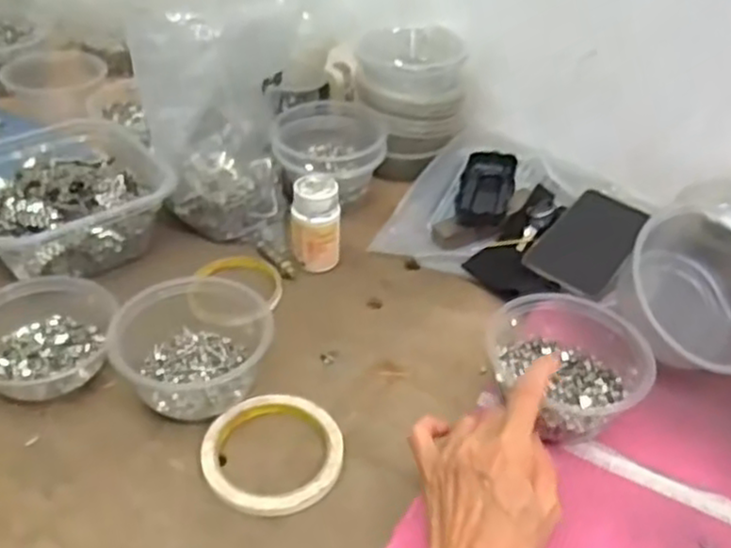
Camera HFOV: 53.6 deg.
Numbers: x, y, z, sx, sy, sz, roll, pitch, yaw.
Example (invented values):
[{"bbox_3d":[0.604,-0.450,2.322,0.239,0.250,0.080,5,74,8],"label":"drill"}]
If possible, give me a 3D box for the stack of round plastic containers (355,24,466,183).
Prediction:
[{"bbox_3d":[0.049,-0.180,0.782,0.116,0.138,0.097,4,39,3],"label":"stack of round plastic containers"}]

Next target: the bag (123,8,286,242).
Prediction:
[{"bbox_3d":[-0.146,-0.148,0.677,0.115,0.187,0.117,-5,40,-8],"label":"bag"}]

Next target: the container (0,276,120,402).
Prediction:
[{"bbox_3d":[-0.254,0.045,0.559,0.102,0.049,0.106,2,39,-2],"label":"container"}]

